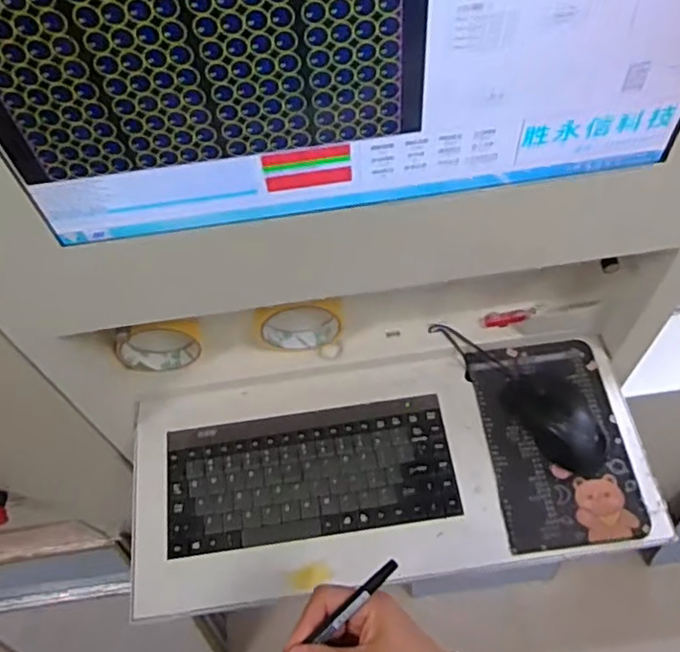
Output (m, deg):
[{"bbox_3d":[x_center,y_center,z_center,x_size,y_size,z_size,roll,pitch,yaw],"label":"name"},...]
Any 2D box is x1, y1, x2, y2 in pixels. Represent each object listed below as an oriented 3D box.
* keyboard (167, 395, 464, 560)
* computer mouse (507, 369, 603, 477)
[{"bbox_3d":[-0.030,0.144,0.644,0.276,0.012,0.124,-8,58,-1],"label":"keyboard"},{"bbox_3d":[0.217,0.086,0.642,0.063,0.031,0.116,-24,60,-10],"label":"computer mouse"}]

